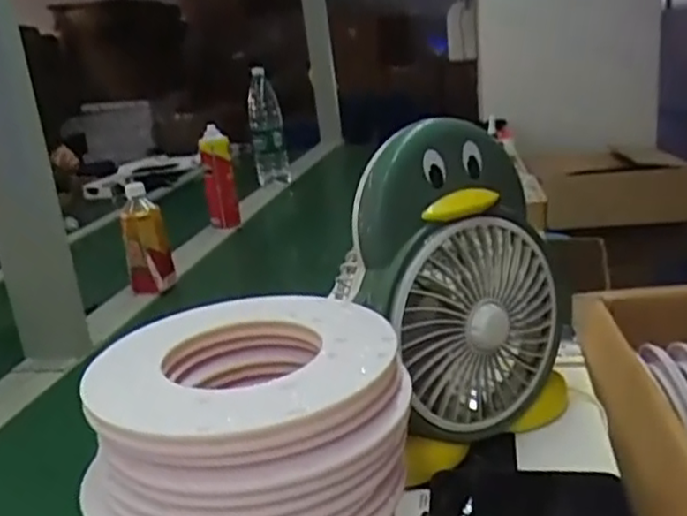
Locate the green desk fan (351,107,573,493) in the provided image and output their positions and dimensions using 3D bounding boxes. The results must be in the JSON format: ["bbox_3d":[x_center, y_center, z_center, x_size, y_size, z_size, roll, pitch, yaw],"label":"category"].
[{"bbox_3d":[0.110,0.031,0.623,0.224,0.281,0.091,-16,21,-34],"label":"green desk fan"}]

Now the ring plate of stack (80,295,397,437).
[{"bbox_3d":[-0.059,0.061,0.438,0.160,0.014,0.185,8,22,38],"label":"ring plate of stack"}]

